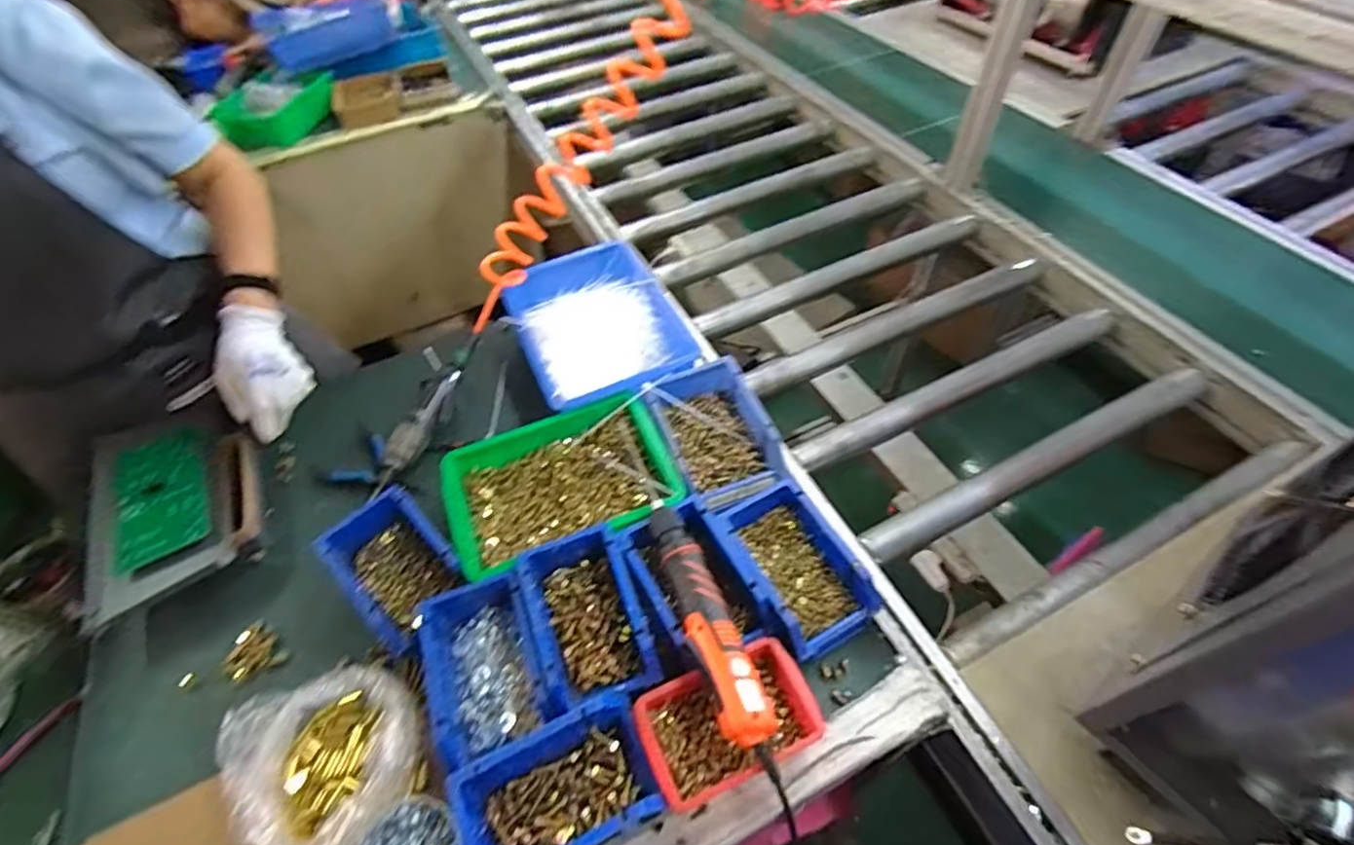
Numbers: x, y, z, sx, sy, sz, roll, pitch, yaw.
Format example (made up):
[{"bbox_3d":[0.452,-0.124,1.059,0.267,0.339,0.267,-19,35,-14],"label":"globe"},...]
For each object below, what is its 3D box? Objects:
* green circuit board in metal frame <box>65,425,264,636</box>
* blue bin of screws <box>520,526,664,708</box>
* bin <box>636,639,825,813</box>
[{"bbox_3d":[-0.609,0.104,0.721,0.170,0.055,0.270,-22,53,-12],"label":"green circuit board in metal frame"},{"bbox_3d":[-0.088,0.195,0.596,0.100,0.061,0.156,-20,52,-11],"label":"blue bin of screws"},{"bbox_3d":[0.047,0.275,0.546,0.152,0.051,0.096,-19,52,-10],"label":"bin"}]

